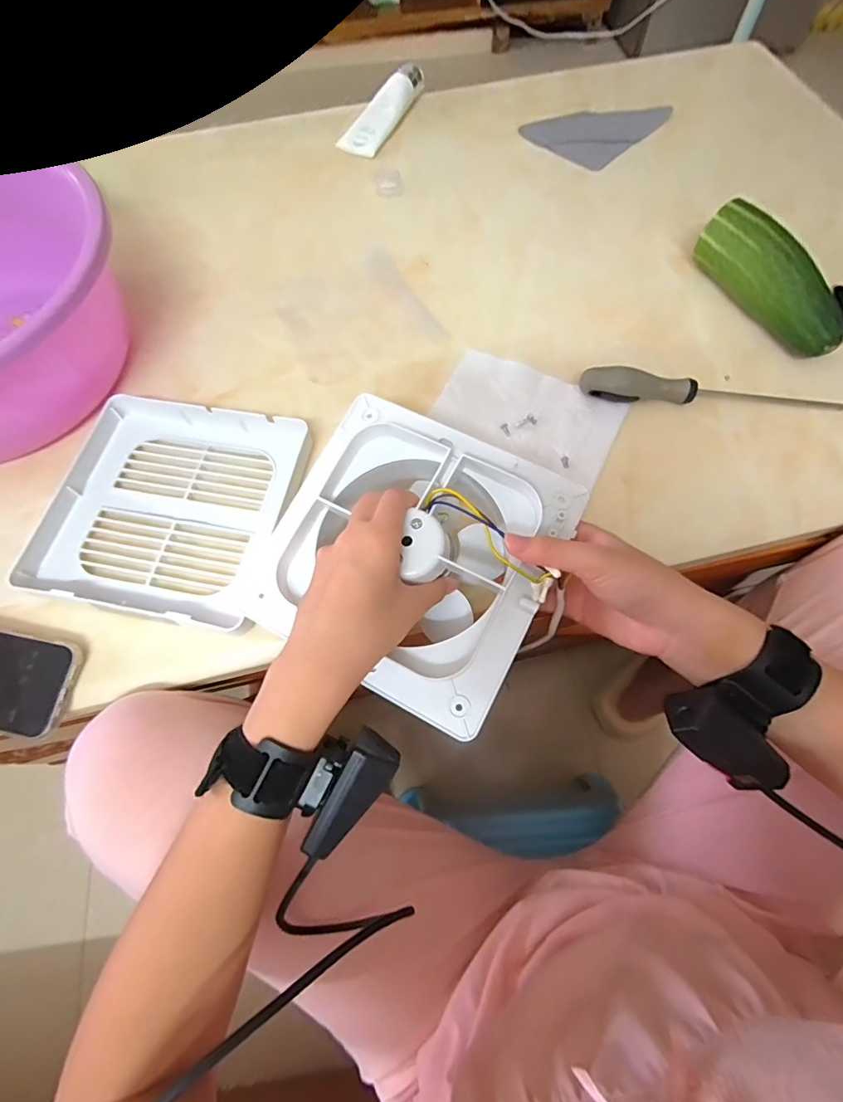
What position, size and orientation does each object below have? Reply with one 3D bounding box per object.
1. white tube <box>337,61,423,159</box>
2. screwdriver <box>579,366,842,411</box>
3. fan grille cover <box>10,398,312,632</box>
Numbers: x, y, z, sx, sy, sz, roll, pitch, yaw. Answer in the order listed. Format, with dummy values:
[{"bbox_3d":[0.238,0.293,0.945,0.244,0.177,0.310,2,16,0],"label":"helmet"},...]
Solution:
[{"bbox_3d":[-0.053,-0.618,0.655,0.065,0.039,0.163,26,70,11],"label":"white tube"},{"bbox_3d":[0.281,-0.155,0.453,0.253,0.031,0.024,3,67,2],"label":"screwdriver"},{"bbox_3d":[-0.225,-0.043,0.424,0.208,0.028,0.199,9,68,5],"label":"fan grille cover"}]

